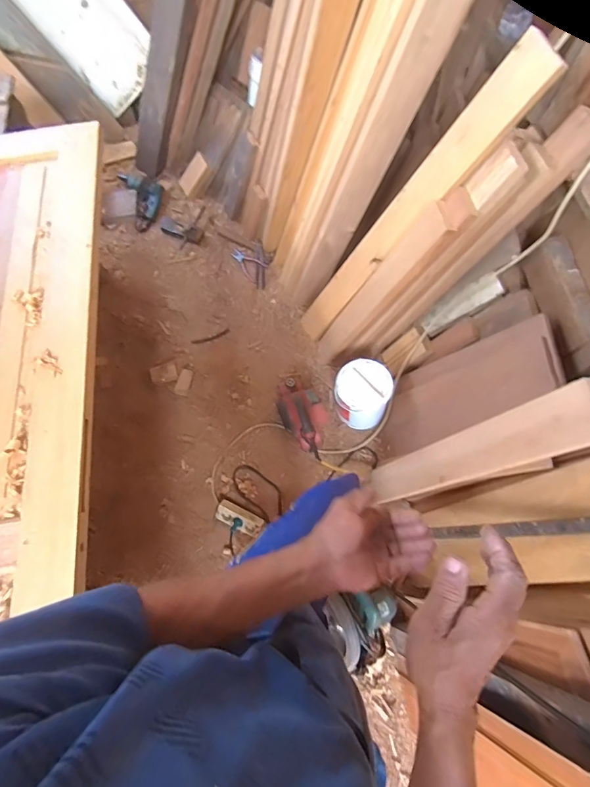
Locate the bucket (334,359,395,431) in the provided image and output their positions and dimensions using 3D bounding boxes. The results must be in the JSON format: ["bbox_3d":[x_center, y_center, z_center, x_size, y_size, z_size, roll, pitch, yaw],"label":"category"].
[{"bbox_3d":[0.226,0.010,1.363,0.183,0.197,0.180,0,69,0],"label":"bucket"}]

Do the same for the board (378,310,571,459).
[{"bbox_3d":[0.478,-0.011,1.212,0.031,0.601,0.264,17,56,-26],"label":"board"}]

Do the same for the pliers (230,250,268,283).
[{"bbox_3d":[-0.206,-0.544,1.671,0.167,0.012,0.100,35,72,14],"label":"pliers"}]

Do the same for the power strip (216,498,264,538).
[{"bbox_3d":[-0.191,0.409,1.303,0.150,0.038,0.076,22,69,23],"label":"power strip"}]

